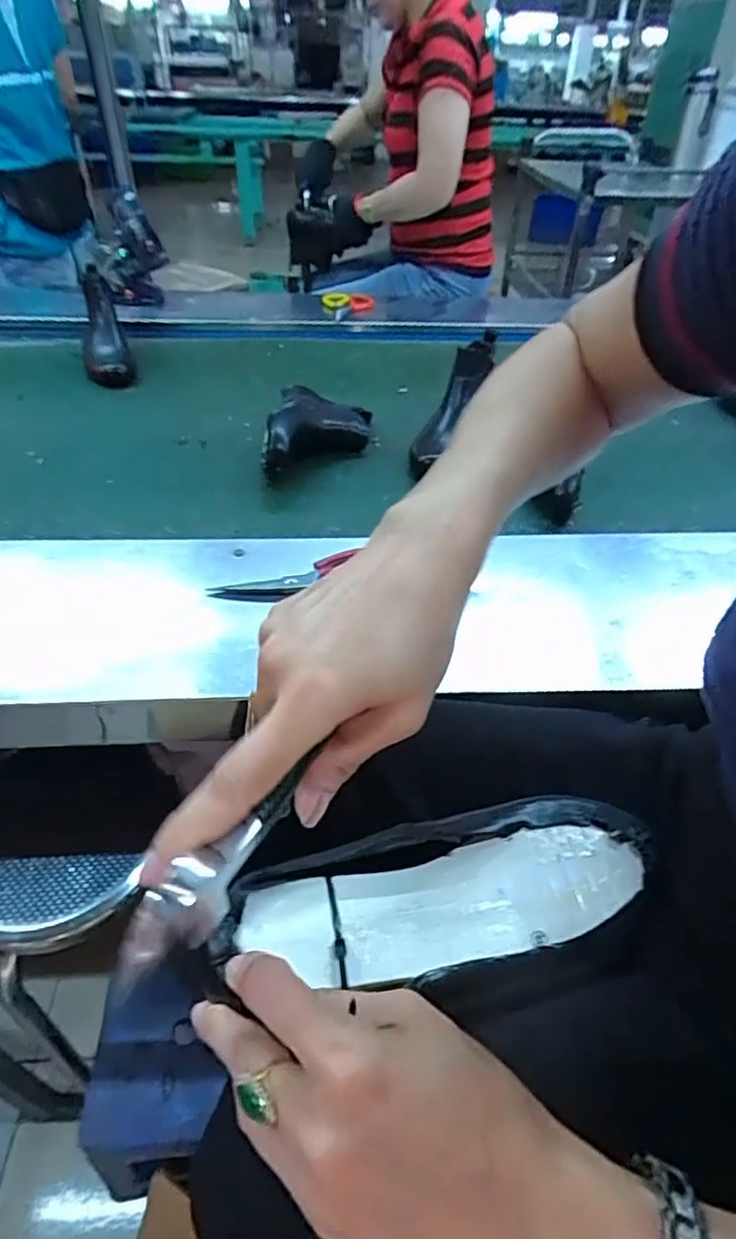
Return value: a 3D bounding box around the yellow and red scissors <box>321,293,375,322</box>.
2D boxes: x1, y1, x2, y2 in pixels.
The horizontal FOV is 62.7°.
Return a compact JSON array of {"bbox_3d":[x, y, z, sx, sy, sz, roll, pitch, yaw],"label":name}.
[{"bbox_3d":[-0.044,-0.694,1.329,0.109,0.010,0.161,-1,43,-5],"label":"yellow and red scissors"}]

